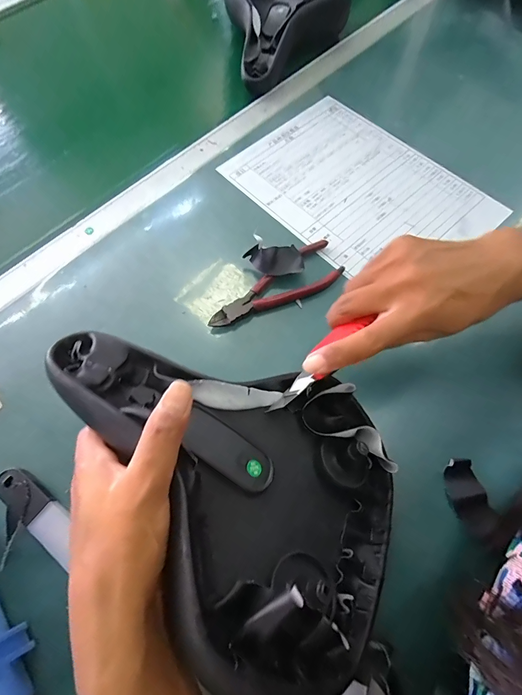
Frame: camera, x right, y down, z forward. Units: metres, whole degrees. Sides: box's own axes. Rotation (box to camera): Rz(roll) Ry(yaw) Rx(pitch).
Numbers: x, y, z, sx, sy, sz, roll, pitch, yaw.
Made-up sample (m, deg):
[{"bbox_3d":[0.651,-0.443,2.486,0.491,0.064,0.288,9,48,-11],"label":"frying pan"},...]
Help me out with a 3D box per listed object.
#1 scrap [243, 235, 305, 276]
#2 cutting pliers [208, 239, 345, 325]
[{"bbox_3d":[0.015,-0.095,0.368,0.061,0.012,0.036,17,87,0],"label":"scrap"},{"bbox_3d":[0.015,-0.064,0.365,0.153,0.014,0.053,-30,71,-12],"label":"cutting pliers"}]

